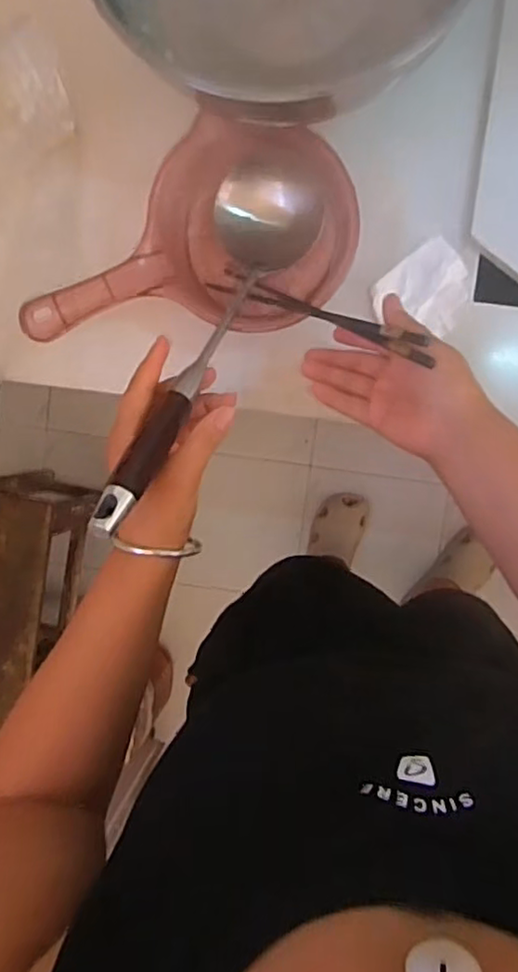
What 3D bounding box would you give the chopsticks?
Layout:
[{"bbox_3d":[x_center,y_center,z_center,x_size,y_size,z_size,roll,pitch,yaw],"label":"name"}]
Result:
[{"bbox_3d":[0.037,-0.142,0.509,0.232,0.021,0.020,33,98,40],"label":"chopsticks"}]

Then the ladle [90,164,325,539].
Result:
[{"bbox_3d":[-0.030,-0.114,0.475,0.084,0.070,0.324,15,58,5],"label":"ladle"}]

